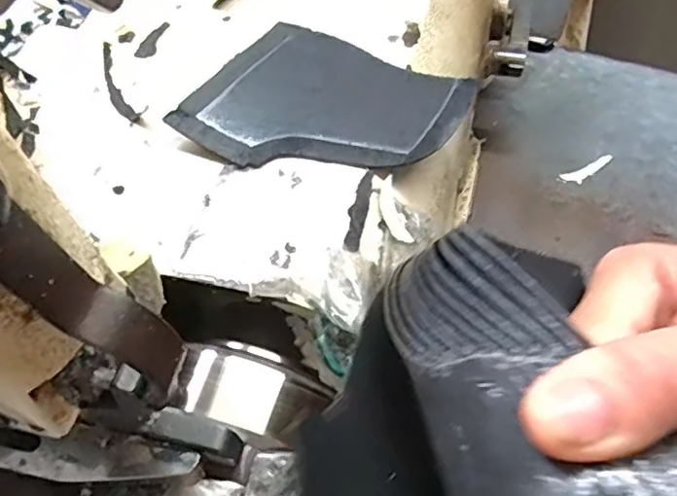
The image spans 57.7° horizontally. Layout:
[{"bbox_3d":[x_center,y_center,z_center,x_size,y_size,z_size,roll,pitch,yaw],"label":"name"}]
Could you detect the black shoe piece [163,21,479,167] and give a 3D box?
[{"bbox_3d":[-0.005,-0.063,0.281,0.110,0.010,0.088,26,63,19],"label":"black shoe piece"}]

